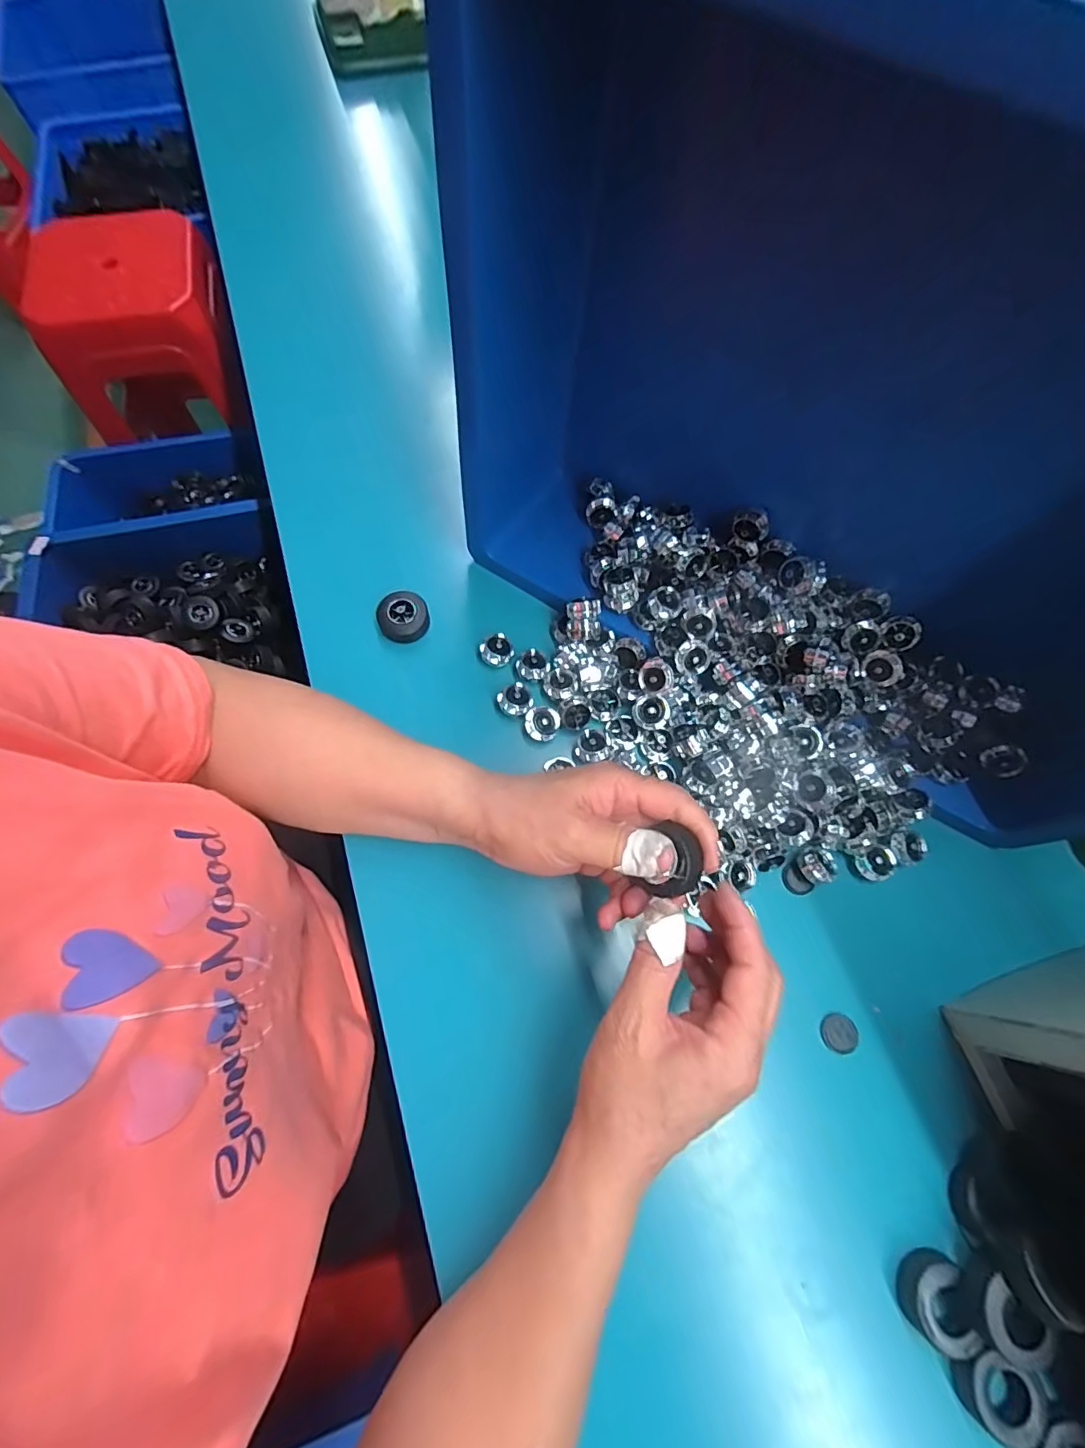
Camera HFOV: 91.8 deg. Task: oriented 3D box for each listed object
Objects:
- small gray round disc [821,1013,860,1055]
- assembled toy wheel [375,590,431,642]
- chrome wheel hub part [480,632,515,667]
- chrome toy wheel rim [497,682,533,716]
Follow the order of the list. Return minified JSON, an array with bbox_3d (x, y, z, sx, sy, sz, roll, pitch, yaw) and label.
[{"bbox_3d":[0.181,0.189,0.319,0.021,0.004,0.021,0,70,-1],"label":"small gray round disc"},{"bbox_3d":[-0.105,-0.080,0.400,0.037,0.019,0.035,0,70,-1],"label":"assembled toy wheel"},{"bbox_3d":[-0.033,-0.053,0.392,0.022,0.017,0.021,0,70,-1],"label":"chrome wheel hub part"},{"bbox_3d":[-0.020,-0.016,0.378,0.024,0.015,0.021,-20,71,-8],"label":"chrome toy wheel rim"}]

